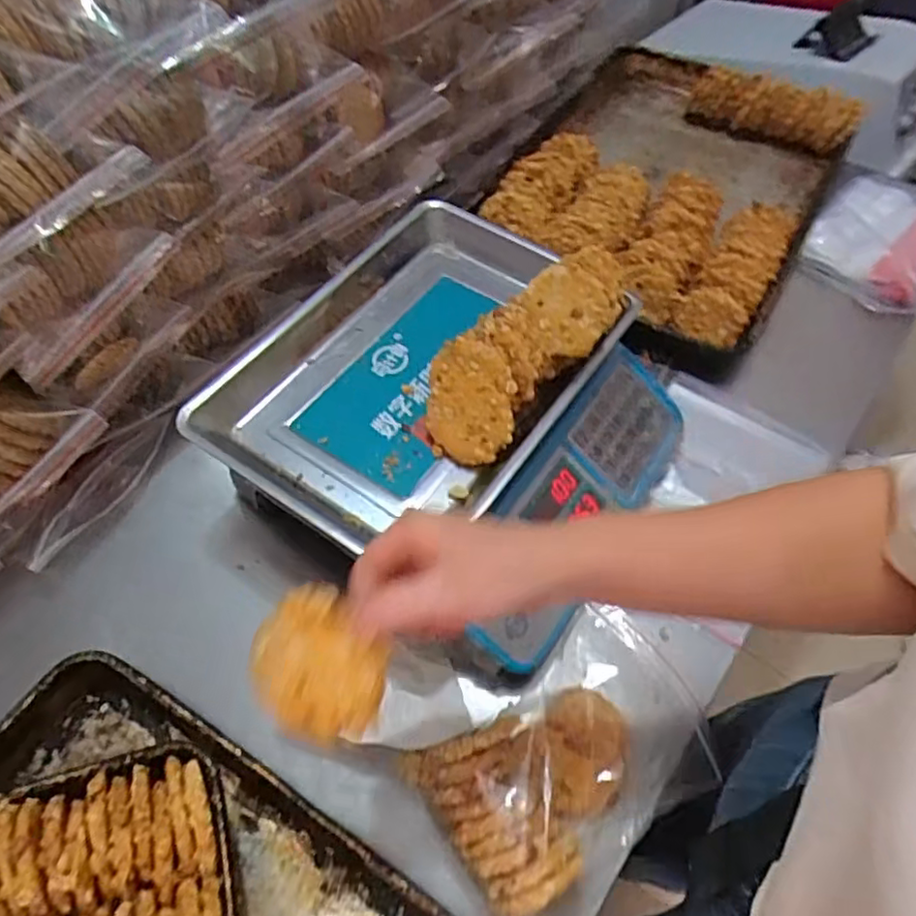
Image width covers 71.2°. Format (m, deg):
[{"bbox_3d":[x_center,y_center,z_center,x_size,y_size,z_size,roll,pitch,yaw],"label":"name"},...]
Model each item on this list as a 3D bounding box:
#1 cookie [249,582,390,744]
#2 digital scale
[{"bbox_3d":[-0.076,0.112,0.350,0.074,0.010,0.075,11,91,15],"label":"cookie"},{"bbox_3d":[0.006,-0.046,0.620,0.364,0.111,0.375,29,62,18],"label":"digital scale"}]

